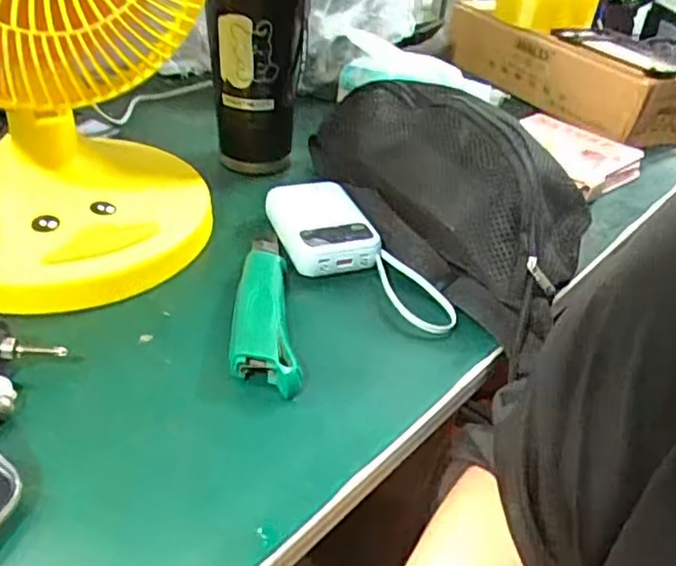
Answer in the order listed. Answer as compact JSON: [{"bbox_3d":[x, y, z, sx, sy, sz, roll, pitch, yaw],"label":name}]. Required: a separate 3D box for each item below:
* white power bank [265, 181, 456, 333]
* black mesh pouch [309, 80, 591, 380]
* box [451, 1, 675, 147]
[{"bbox_3d":[0.008,-0.022,0.468,0.069,0.032,0.179,-17,40,-31],"label":"white power bank"},{"bbox_3d":[0.068,-0.078,0.496,0.090,0.107,0.279,-18,41,-32],"label":"black mesh pouch"},{"bbox_3d":[0.263,-0.247,0.759,0.119,0.080,0.292,-17,43,-29],"label":"box"}]

